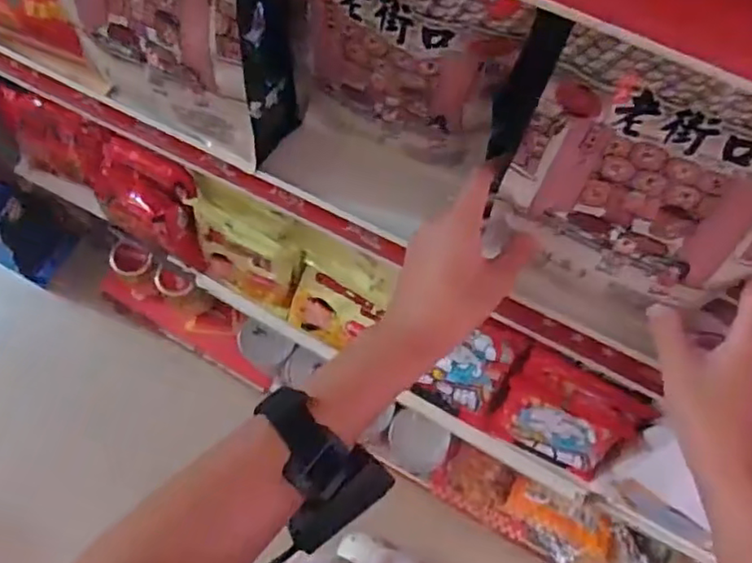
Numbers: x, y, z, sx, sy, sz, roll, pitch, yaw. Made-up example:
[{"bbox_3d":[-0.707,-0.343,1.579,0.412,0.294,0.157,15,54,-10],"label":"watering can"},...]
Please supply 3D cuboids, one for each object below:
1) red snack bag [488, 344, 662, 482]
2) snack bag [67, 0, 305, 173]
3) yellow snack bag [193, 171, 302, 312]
[{"bbox_3d":[0.212,0.149,0.698,0.136,0.159,0.060,34,37,19],"label":"red snack bag"},{"bbox_3d":[-0.146,-0.191,0.449,0.168,0.190,0.082,31,75,12],"label":"snack bag"},{"bbox_3d":[-0.151,-0.055,0.782,0.143,0.175,0.055,26,52,10],"label":"yellow snack bag"}]

